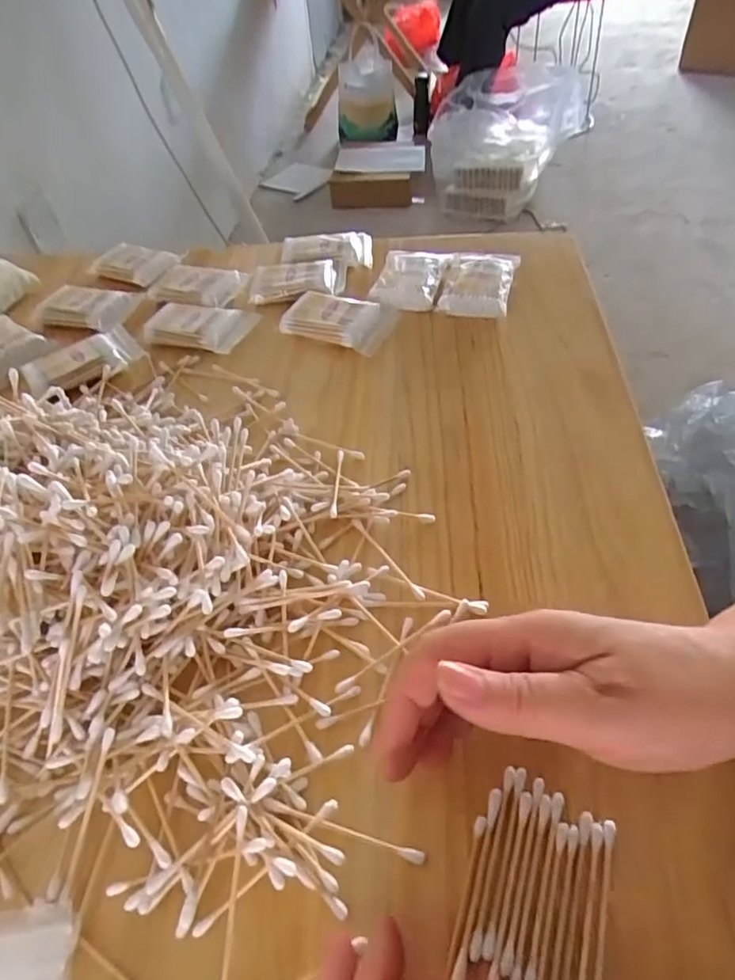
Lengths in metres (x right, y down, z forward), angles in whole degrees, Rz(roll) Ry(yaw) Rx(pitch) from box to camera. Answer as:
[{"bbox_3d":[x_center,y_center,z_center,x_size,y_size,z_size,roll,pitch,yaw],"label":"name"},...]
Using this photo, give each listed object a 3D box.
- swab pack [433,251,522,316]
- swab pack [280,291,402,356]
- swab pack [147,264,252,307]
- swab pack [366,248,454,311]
[{"bbox_3d":[0.103,-0.191,0.545,0.061,0.022,0.094,11,50,13],"label":"swab pack"},{"bbox_3d":[-0.026,-0.154,0.523,0.093,0.015,0.065,16,51,17],"label":"swab pack"},{"bbox_3d":[-0.165,-0.201,0.572,0.085,0.013,0.058,12,50,14],"label":"swab pack"},{"bbox_3d":[0.042,-0.200,0.559,0.060,0.019,0.090,10,50,12],"label":"swab pack"}]

